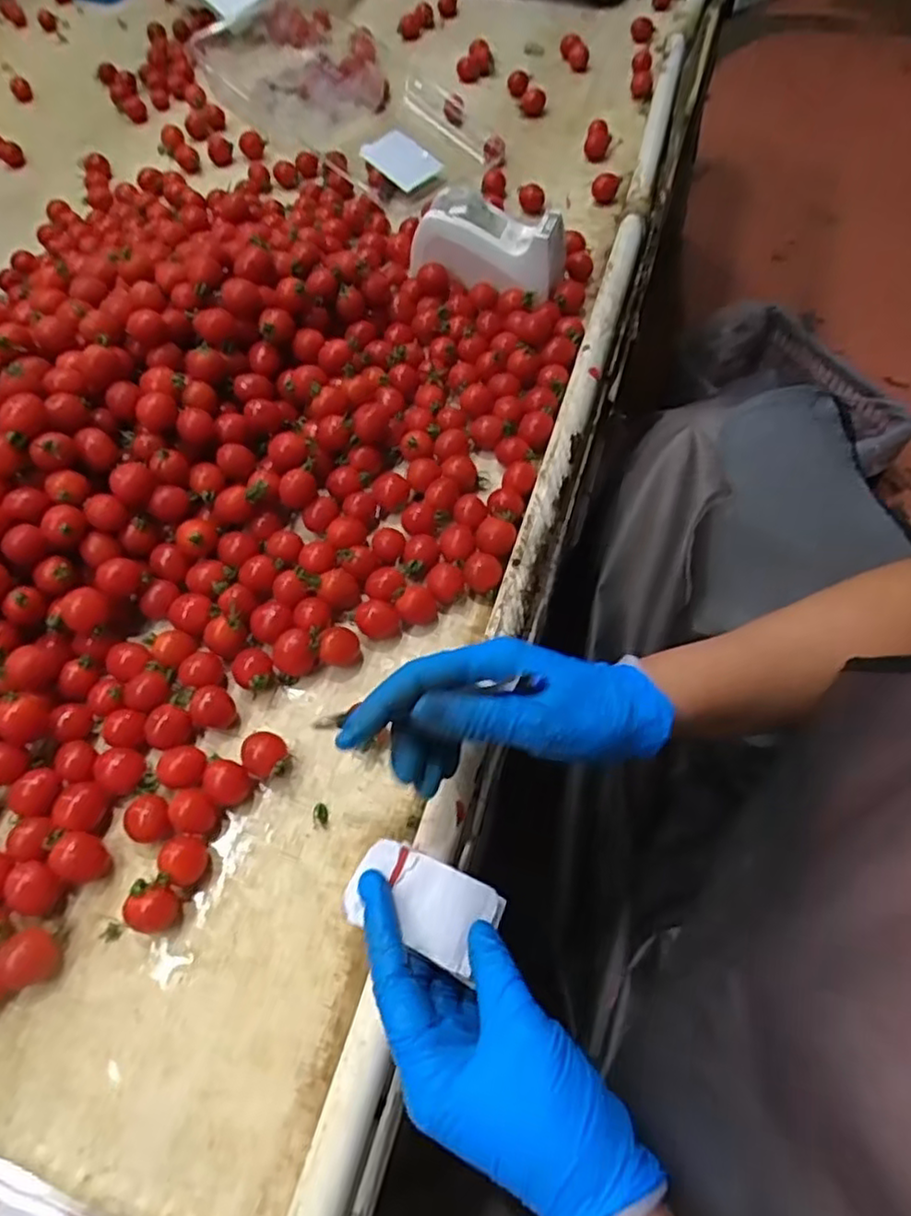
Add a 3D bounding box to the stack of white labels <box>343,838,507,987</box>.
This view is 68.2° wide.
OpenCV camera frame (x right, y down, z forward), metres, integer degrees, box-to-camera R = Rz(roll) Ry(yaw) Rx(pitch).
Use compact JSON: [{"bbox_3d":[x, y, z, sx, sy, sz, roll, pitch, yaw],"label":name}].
[{"bbox_3d":[-0.015,0.147,0.337,0.074,0.007,0.044,25,51,4],"label":"stack of white labels"}]

